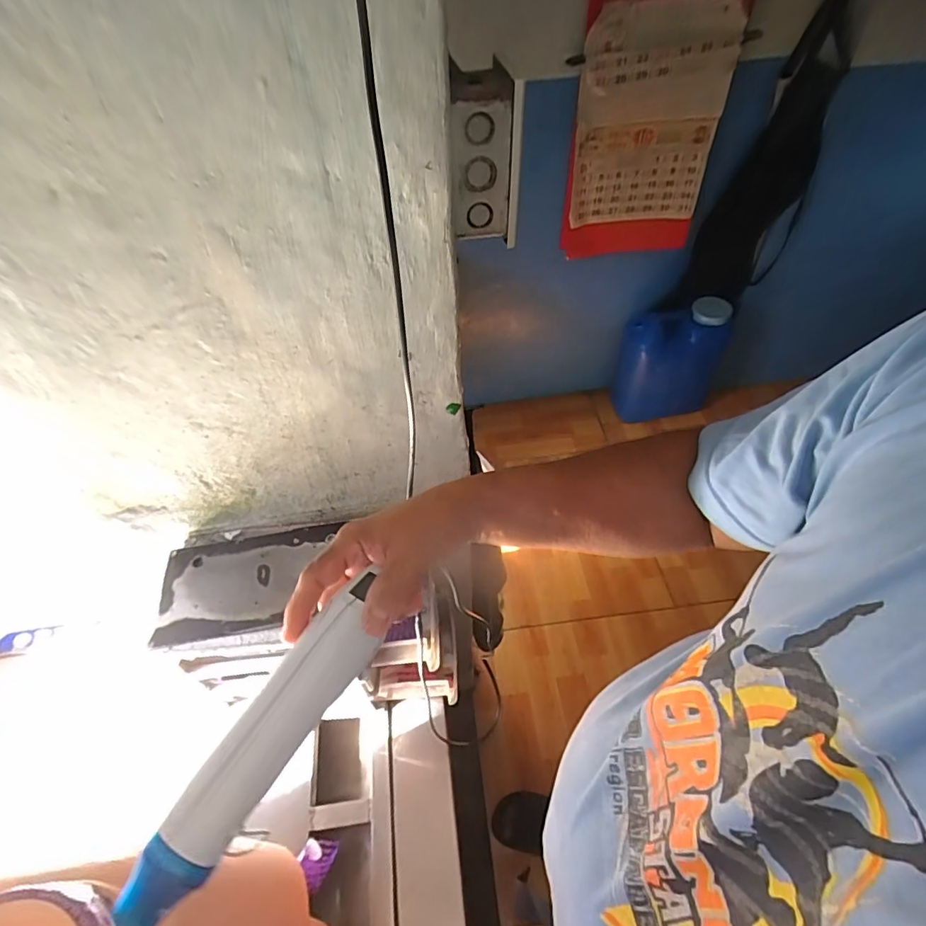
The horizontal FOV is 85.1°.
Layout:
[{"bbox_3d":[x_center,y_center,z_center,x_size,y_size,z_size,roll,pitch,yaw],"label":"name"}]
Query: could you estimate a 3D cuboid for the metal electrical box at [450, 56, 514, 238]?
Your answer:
[{"bbox_3d":[0.014,-0.229,0.380,0.043,0.103,0.048,0,51,3],"label":"metal electrical box"}]

